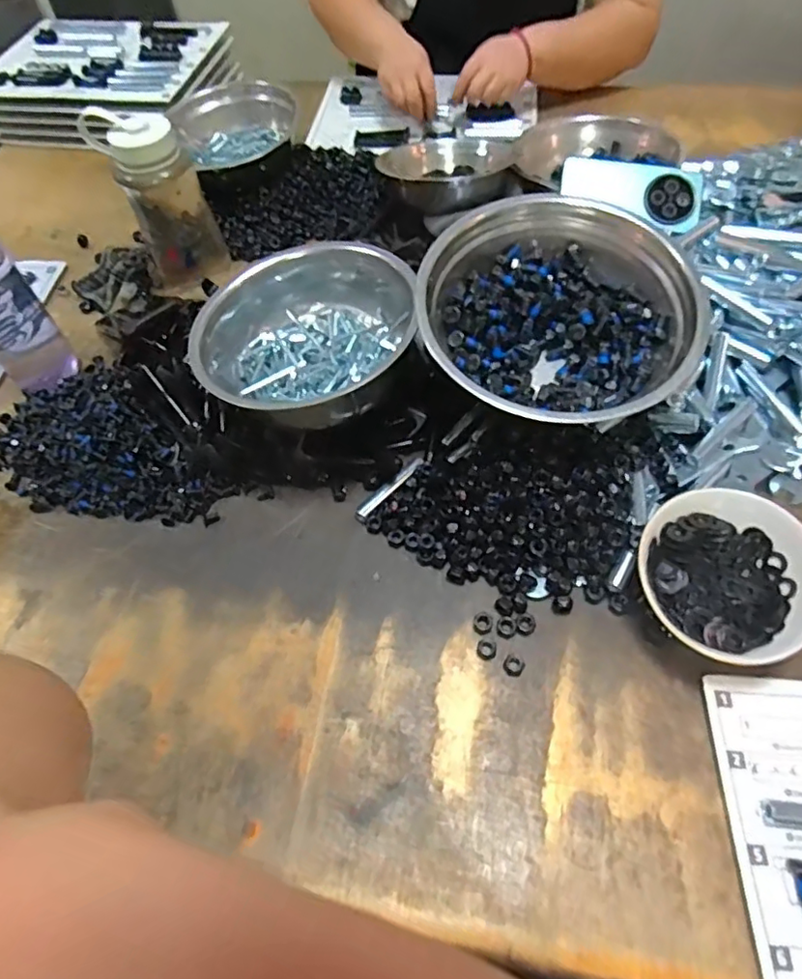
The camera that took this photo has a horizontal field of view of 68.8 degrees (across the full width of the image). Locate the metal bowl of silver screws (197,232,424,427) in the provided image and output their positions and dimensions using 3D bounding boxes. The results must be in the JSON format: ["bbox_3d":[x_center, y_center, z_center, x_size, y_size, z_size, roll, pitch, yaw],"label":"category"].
[{"bbox_3d":[-0.090,-0.155,0.570,0.211,0.088,0.191,3,58,5],"label":"metal bowl of silver screws"}]

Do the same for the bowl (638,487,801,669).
[{"bbox_3d":[0.262,0.072,0.480,0.128,0.063,0.142,24,62,17],"label":"bowl"}]

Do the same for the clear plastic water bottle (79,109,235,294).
[{"bbox_3d":[-0.273,-0.321,0.694,0.092,0.205,0.076,-24,58,-10],"label":"clear plastic water bottle"}]

